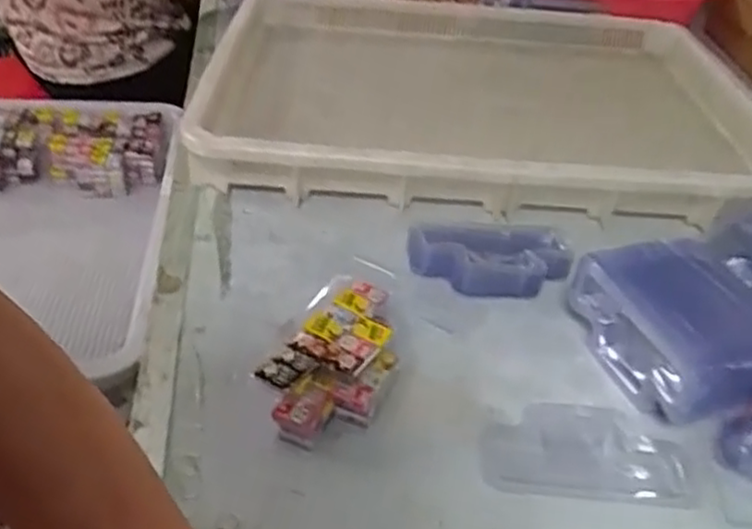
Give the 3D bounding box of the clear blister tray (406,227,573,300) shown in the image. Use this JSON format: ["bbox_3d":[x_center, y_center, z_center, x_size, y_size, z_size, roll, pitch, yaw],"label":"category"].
[{"bbox_3d":[0.096,-0.005,0.614,0.134,0.042,0.080,14,39,14],"label":"clear blister tray"}]

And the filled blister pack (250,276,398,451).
[{"bbox_3d":[-0.025,0.066,0.483,0.077,0.051,0.121,20,41,20],"label":"filled blister pack"}]

